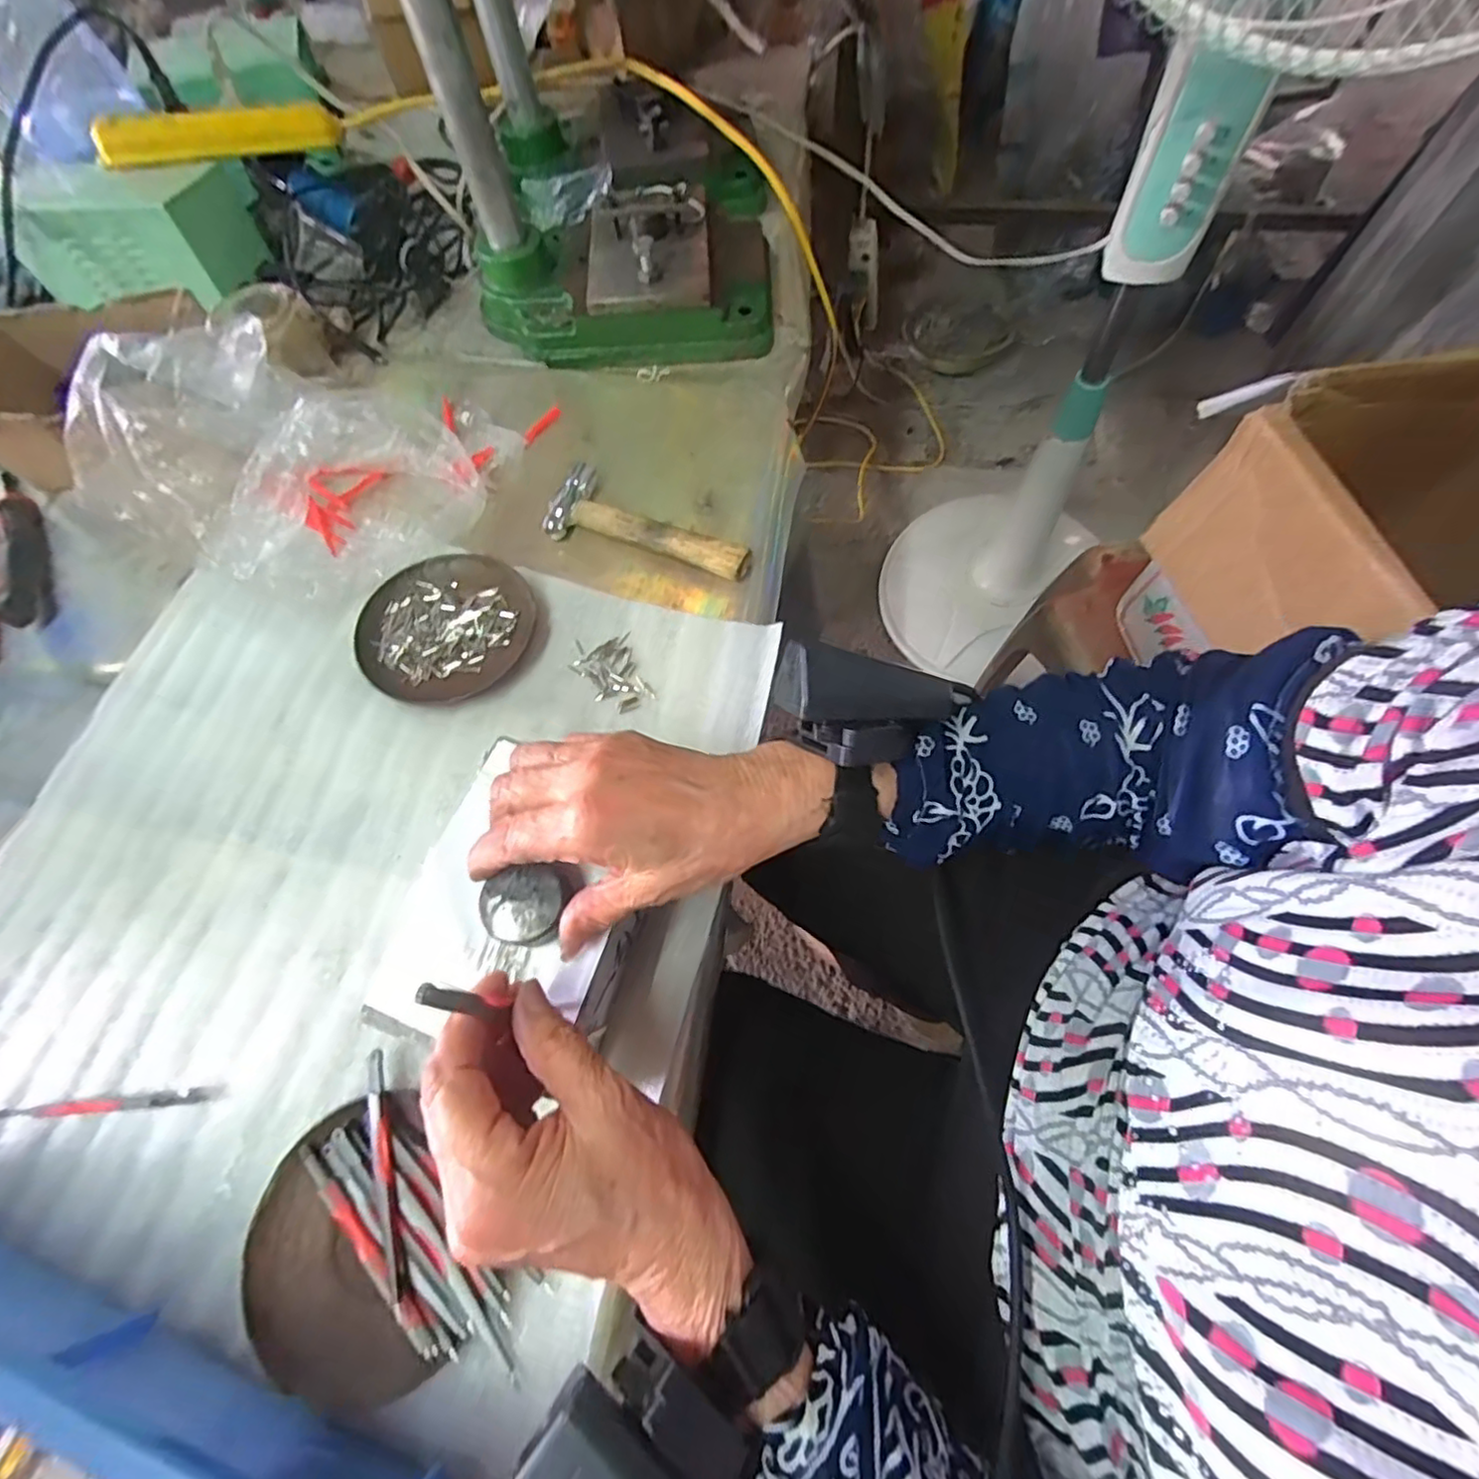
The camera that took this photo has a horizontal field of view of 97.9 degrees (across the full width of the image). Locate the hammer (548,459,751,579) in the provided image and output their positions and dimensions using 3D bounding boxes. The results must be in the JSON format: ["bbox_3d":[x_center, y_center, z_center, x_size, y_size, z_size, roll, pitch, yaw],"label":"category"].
[{"bbox_3d":[-0.061,-0.155,0.463,0.150,0.020,0.062,17,67,10],"label":"hammer"}]

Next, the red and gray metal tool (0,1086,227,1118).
[{"bbox_3d":[-0.322,0.186,0.329,0.113,0.004,0.007,-6,66,0],"label":"red and gray metal tool"}]

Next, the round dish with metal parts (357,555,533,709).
[{"bbox_3d":[-0.195,-0.075,0.432,0.104,0.017,0.109,-1,66,2],"label":"round dish with metal parts"}]

